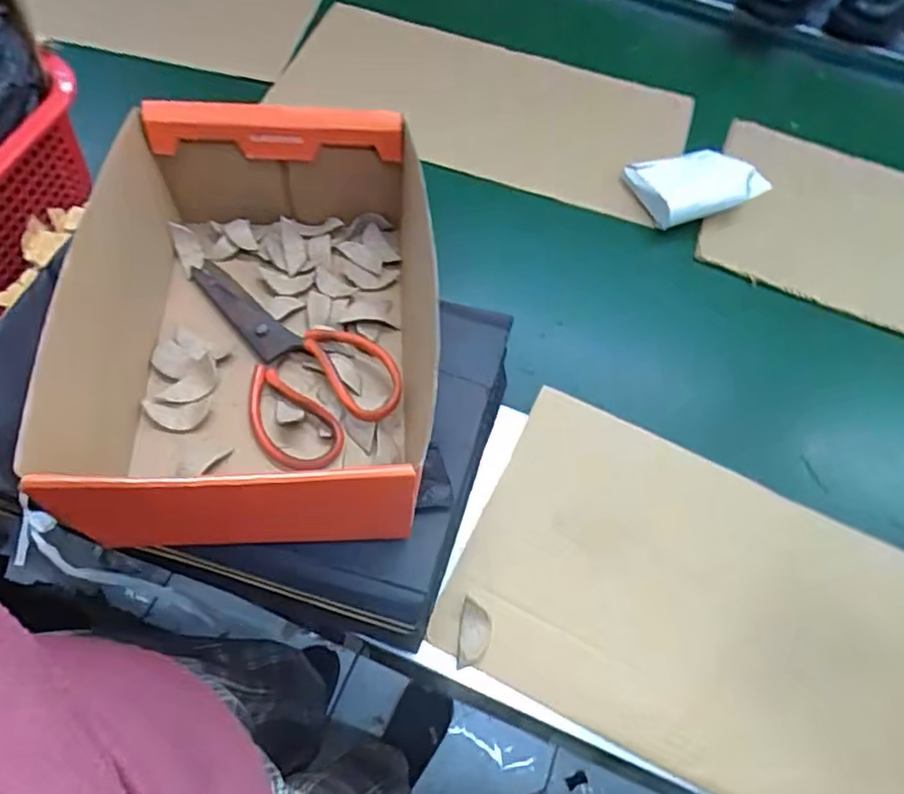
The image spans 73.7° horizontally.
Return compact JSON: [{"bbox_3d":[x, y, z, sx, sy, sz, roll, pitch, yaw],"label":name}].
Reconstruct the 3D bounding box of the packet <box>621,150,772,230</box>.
[{"bbox_3d":[0.288,-0.260,0.721,0.157,0.032,0.095,-19,66,-13],"label":"packet"}]

